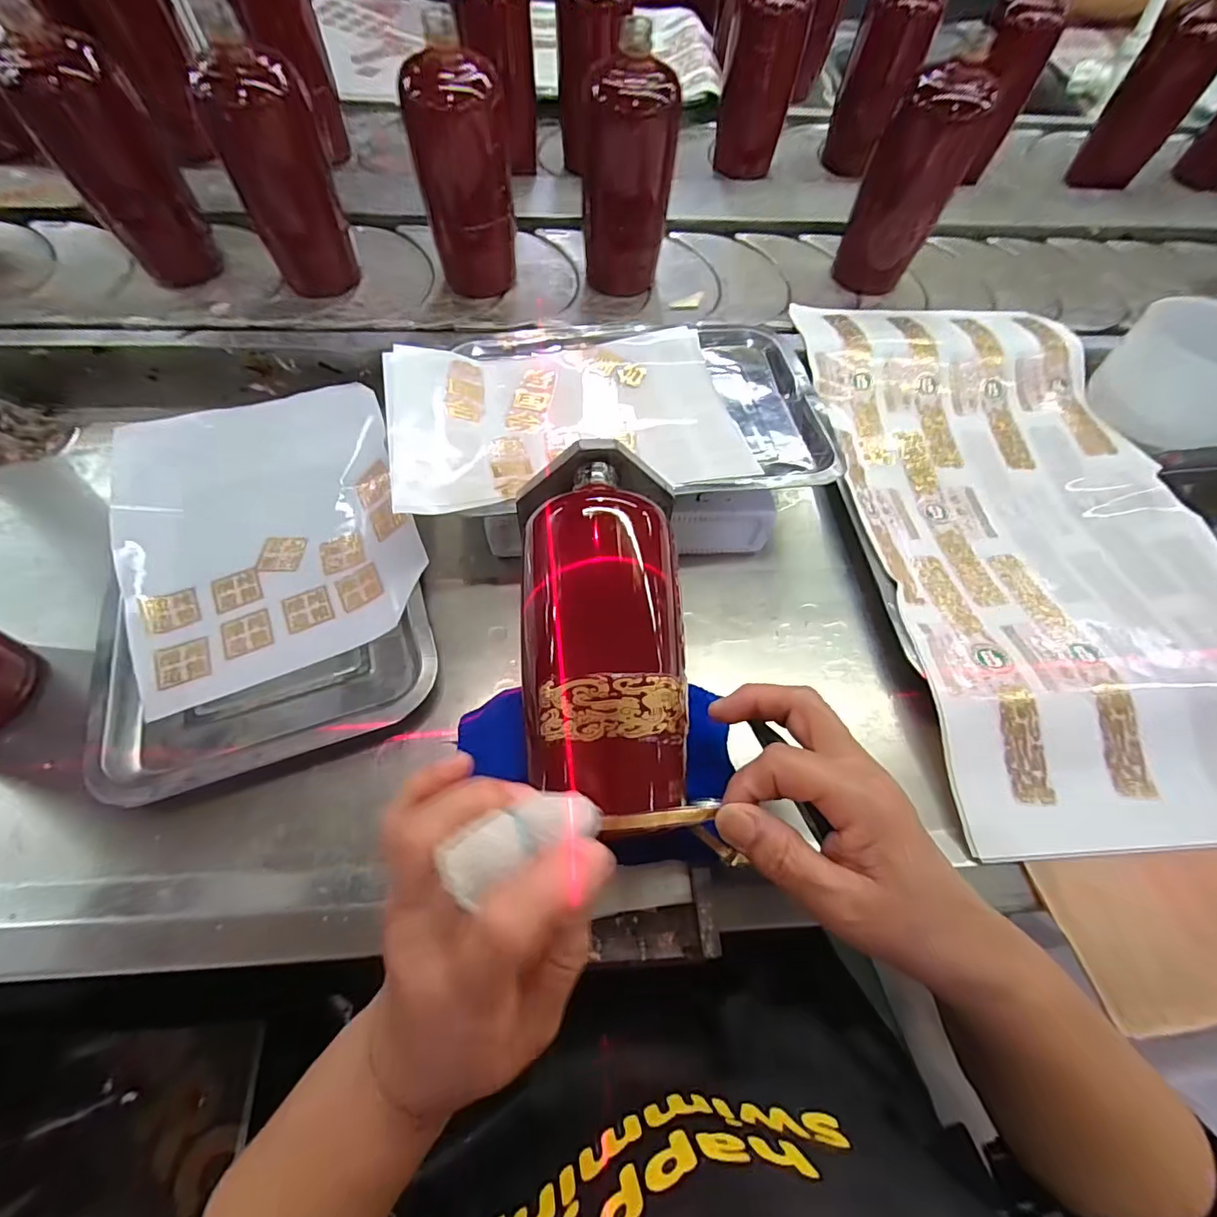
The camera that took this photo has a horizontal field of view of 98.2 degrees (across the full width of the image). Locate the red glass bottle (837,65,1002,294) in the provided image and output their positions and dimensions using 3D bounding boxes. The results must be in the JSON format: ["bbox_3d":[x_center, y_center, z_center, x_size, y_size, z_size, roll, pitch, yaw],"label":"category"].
[{"bbox_3d":[0.293,-0.410,0.520,0.067,0.167,0.067,-19,67,-13],"label":"red glass bottle"}]

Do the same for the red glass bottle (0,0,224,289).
[{"bbox_3d":[-0.427,-0.388,0.461,0.065,0.169,0.068,6,63,-1],"label":"red glass bottle"}]

